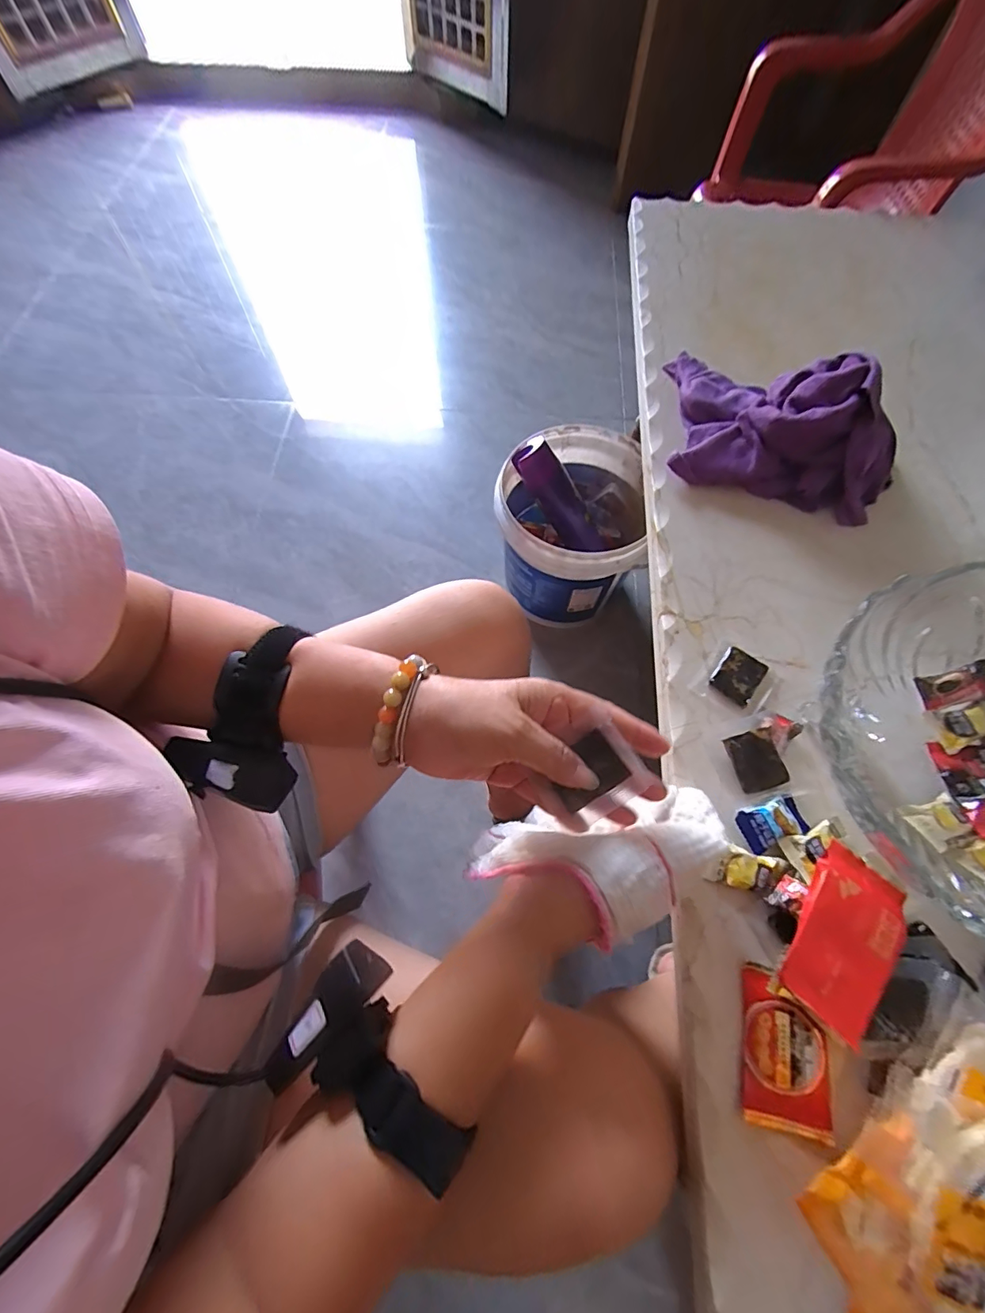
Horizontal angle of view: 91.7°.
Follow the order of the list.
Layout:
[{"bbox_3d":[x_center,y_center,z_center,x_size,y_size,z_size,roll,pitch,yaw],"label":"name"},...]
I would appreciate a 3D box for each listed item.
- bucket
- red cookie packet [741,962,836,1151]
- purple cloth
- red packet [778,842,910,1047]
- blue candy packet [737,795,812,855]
[{"bbox_3d":[0.126,-0.211,0.834,0.234,0.256,0.250,13,67,5],"label":"bucket"},{"bbox_3d":[0.178,0.239,0.291,0.049,0.014,0.078,10,67,4],"label":"red cookie packet"},{"bbox_3d":[0.280,-0.237,0.458,0.218,0.081,0.163,18,68,7],"label":"purple cloth"},{"bbox_3d":[0.218,0.172,0.294,0.054,0.013,0.101,38,67,12],"label":"red packet"},{"bbox_3d":[0.199,0.119,0.340,0.047,0.014,0.028,-17,68,-8],"label":"blue candy packet"}]

